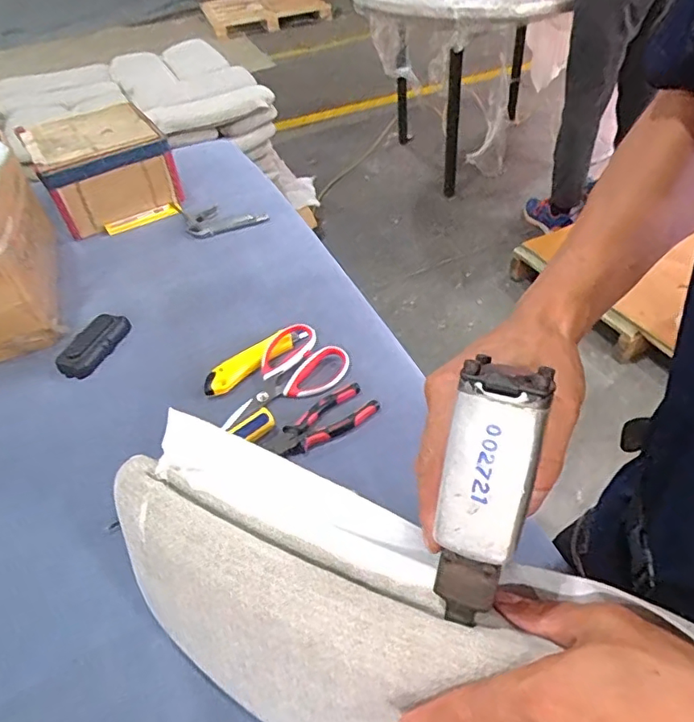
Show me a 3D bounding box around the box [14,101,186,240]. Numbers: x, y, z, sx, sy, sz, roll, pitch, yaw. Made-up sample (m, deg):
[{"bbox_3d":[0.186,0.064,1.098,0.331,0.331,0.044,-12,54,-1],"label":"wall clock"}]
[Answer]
[{"bbox_3d":[-0.441,-0.354,0.991,0.221,0.127,0.216,-21,47,-17],"label":"box"}]

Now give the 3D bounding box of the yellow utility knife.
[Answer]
[{"bbox_3d":[-0.119,-0.005,0.698,0.151,0.020,0.031,-35,53,-29],"label":"yellow utility knife"}]

